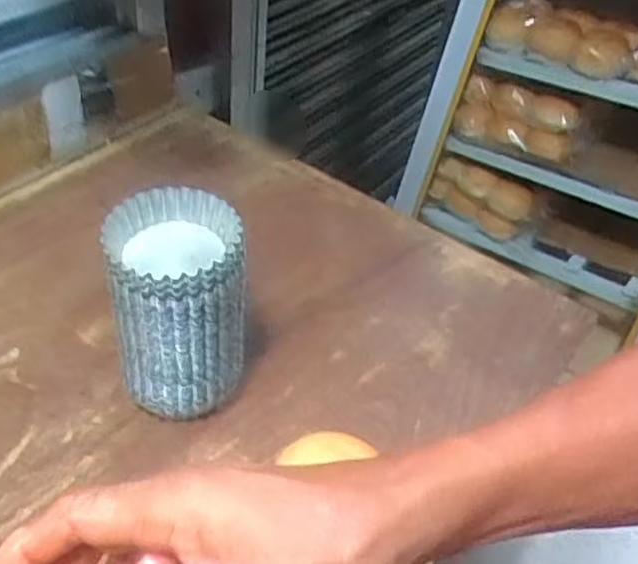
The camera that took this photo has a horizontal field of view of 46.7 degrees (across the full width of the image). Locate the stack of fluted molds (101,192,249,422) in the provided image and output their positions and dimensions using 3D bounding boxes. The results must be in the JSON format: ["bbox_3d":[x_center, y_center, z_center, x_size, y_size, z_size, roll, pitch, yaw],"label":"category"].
[{"bbox_3d":[-0.112,0.025,0.604,0.106,0.177,0.101,-11,45,-19],"label":"stack of fluted molds"}]

